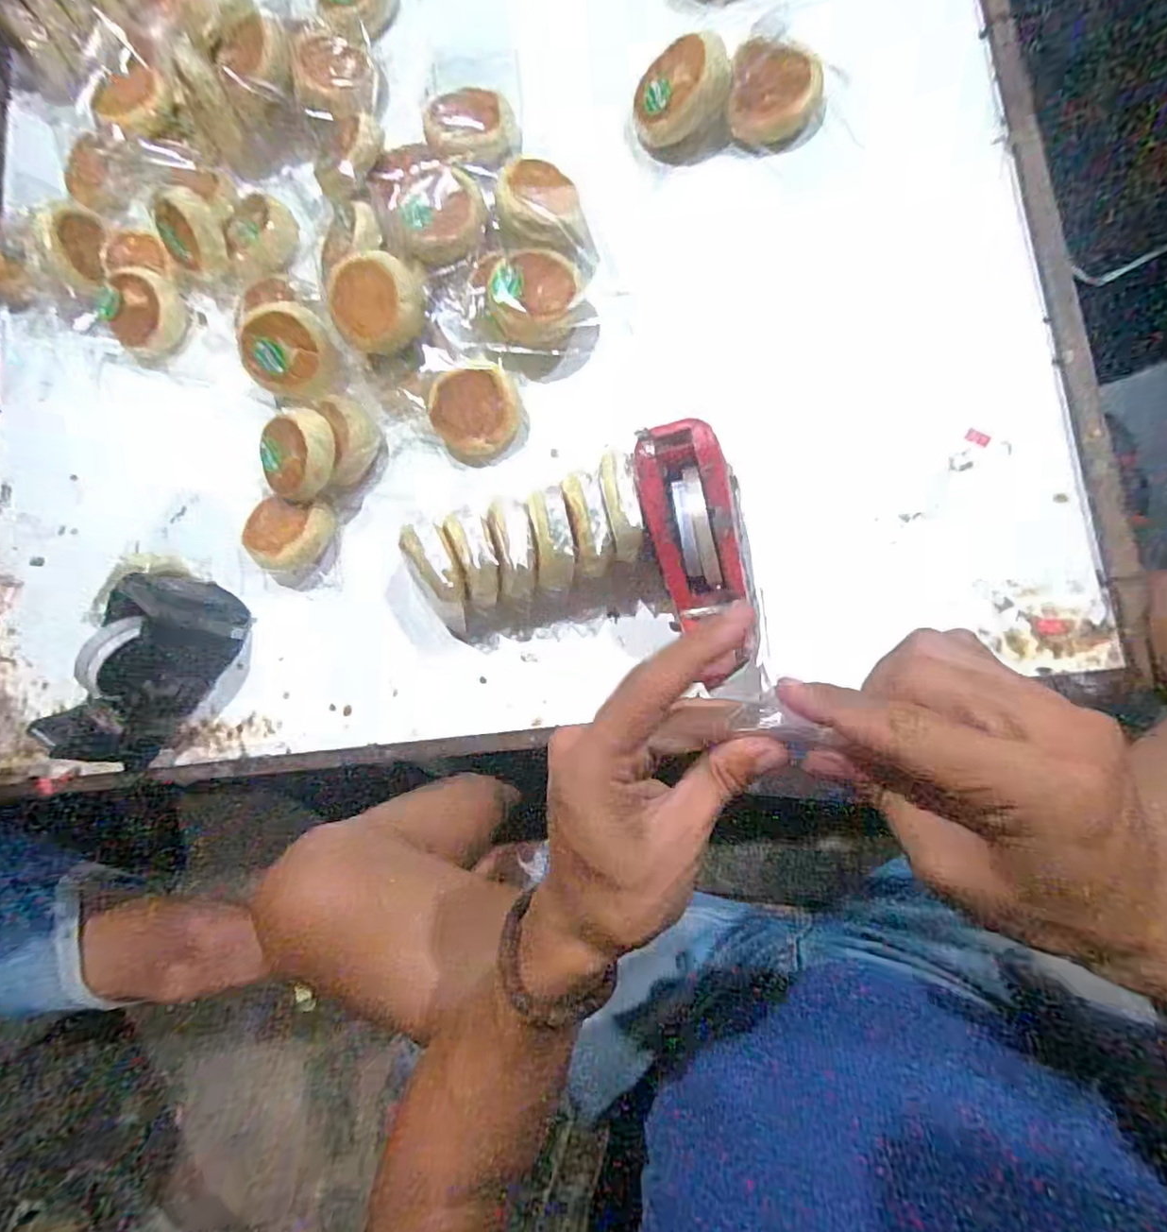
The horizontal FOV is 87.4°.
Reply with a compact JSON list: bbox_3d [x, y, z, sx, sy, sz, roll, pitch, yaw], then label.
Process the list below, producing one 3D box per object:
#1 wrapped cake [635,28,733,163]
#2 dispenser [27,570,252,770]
[{"bbox_3d":[0.097,-0.505,0.609,0.093,0.078,0.089,-4,86,9],"label":"wrapped cake"},{"bbox_3d":[-0.447,0.060,0.625,0.077,0.108,0.206,31,88,12],"label":"dispenser"}]

